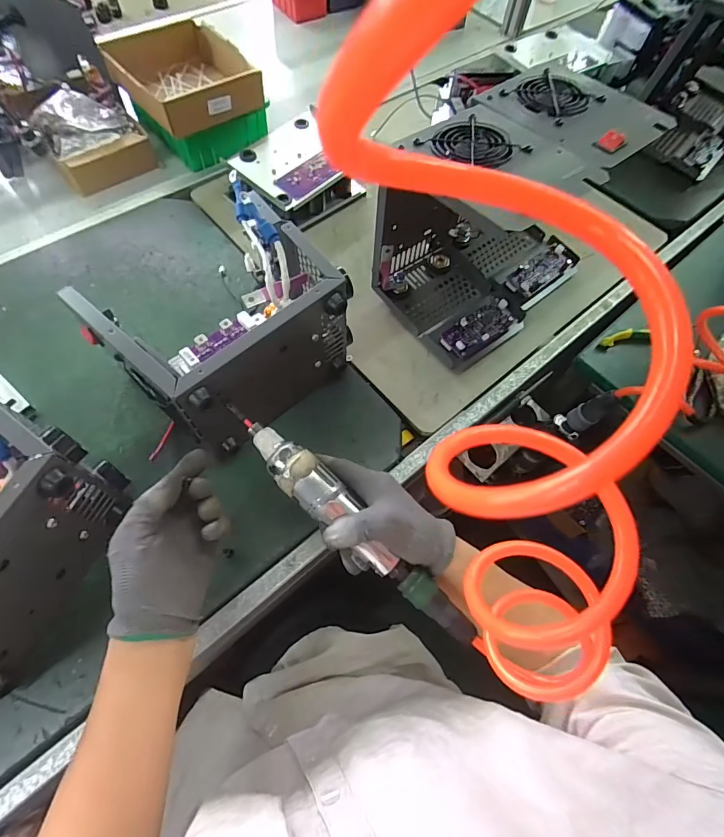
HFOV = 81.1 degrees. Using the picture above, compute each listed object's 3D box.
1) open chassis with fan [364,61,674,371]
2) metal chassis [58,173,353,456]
[{"bbox_3d":[0.184,-0.255,0.564,0.290,0.250,0.197,-37,72,-18],"label":"open chassis with fan"},{"bbox_3d":[-0.147,-0.102,0.491,0.201,0.168,0.232,38,68,14],"label":"metal chassis"}]

